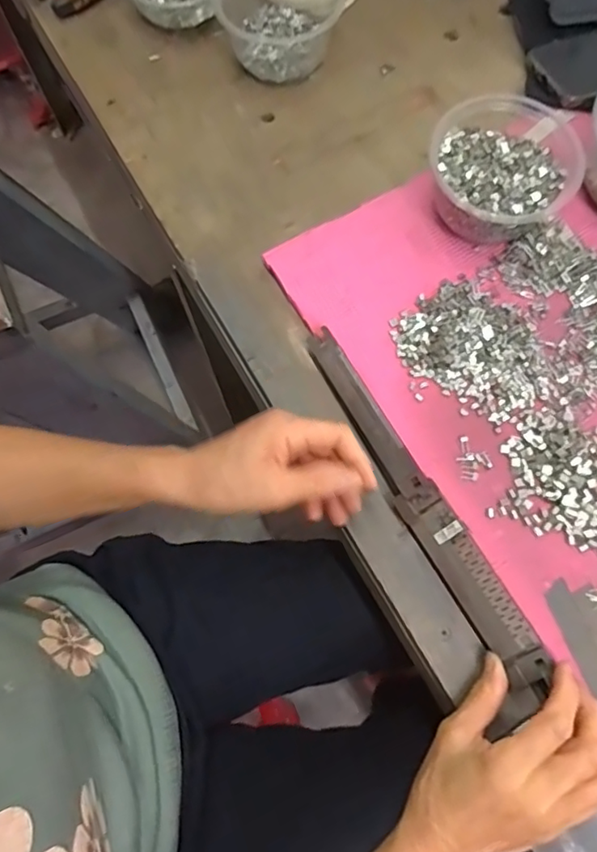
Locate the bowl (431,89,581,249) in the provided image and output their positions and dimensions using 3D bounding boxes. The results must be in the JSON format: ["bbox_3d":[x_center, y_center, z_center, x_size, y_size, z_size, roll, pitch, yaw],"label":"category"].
[{"bbox_3d":[0.159,-0.205,0.456,0.107,0.070,0.112,0,74,1],"label":"bowl"}]

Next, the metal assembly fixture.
[{"bbox_3d":[0.085,0.059,0.409,0.043,0.019,0.301,-28,77,-7],"label":"metal assembly fixture"}]

